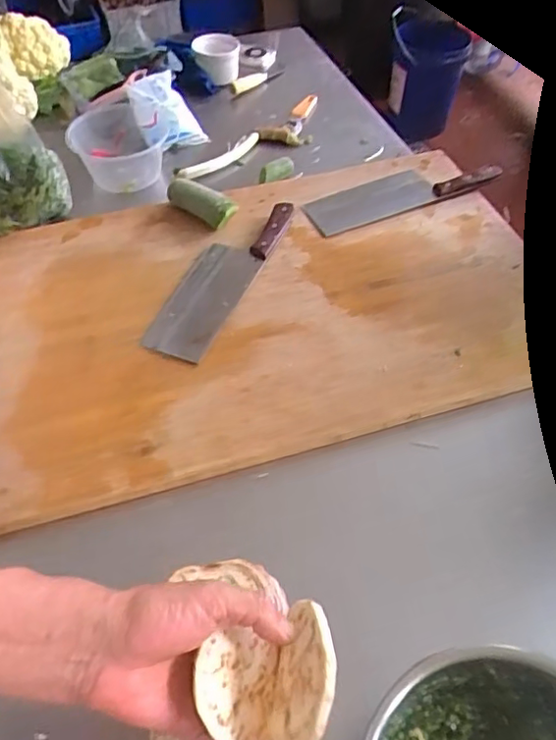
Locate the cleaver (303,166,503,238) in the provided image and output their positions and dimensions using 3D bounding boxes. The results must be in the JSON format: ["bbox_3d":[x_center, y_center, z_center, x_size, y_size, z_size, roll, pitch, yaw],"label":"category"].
[{"bbox_3d":[0.196,-0.300,0.969,0.319,0.034,0.100,-16,54,-12],"label":"cleaver"}]

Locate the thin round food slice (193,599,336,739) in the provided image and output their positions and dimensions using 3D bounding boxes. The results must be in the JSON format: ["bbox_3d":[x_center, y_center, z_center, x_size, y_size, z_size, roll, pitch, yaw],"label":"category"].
[{"bbox_3d":[-0.005,0.199,0.390,0.082,0.060,0.089,11,52,12],"label":"thin round food slice"}]

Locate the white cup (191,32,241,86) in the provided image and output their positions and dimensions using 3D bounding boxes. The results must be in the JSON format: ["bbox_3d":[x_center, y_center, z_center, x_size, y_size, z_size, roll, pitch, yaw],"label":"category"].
[{"bbox_3d":[-0.130,-0.635,1.210,0.091,0.079,0.073,15,53,15],"label":"white cup"}]

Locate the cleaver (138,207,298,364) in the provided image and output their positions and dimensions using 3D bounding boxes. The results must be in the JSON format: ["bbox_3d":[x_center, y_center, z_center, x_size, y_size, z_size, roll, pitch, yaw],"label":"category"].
[{"bbox_3d":[-0.078,-0.140,0.847,0.097,0.024,0.315,20,55,16],"label":"cleaver"}]

